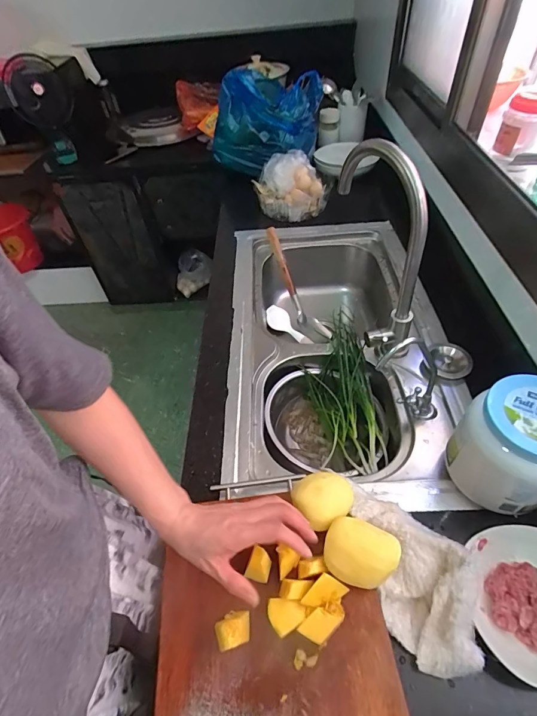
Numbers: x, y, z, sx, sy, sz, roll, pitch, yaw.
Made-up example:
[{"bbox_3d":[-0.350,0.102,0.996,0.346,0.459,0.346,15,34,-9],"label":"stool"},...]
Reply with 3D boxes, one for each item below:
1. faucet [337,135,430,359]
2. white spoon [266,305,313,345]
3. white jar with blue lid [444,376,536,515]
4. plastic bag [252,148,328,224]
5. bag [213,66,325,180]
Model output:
[{"bbox_3d":[0.201,-0.207,0.679,0.093,0.337,0.216,-12,49,-4],"label":"faucet"},{"bbox_3d":[0.056,-0.083,1.028,0.151,0.026,0.052,41,61,6],"label":"white spoon"},{"bbox_3d":[0.339,0.123,0.523,0.133,0.165,0.130,-3,49,3],"label":"white jar with blue lid"},{"bbox_3d":[0.066,-0.490,1.077,0.198,0.145,0.127,0,49,5],"label":"plastic bag"},{"bbox_3d":[-0.008,-0.728,1.141,0.303,0.245,0.231,11,51,15],"label":"bag"}]

